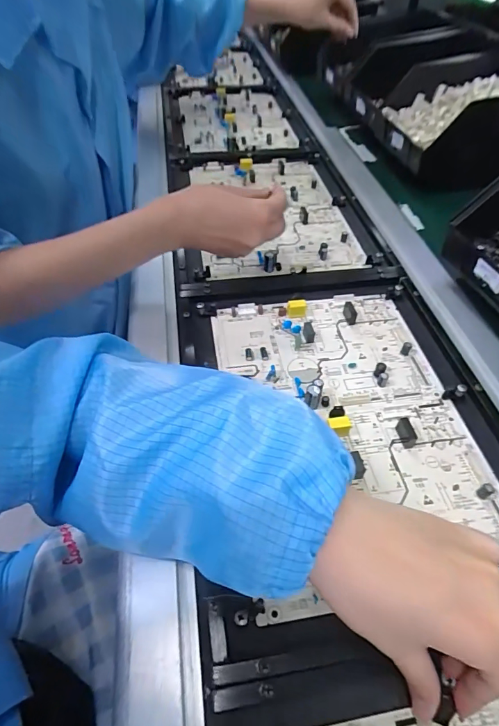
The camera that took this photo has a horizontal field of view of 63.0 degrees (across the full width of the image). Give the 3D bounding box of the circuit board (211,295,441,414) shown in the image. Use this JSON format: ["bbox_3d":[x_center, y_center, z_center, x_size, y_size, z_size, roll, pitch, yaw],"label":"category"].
[{"bbox_3d":[0.069,-0.013,0.403,0.195,0.025,0.142,-6,49,-7],"label":"circuit board"}]

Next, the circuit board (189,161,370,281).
[{"bbox_3d":[0.027,-0.222,0.571,0.195,0.014,0.298,-5,49,-6],"label":"circuit board"}]

